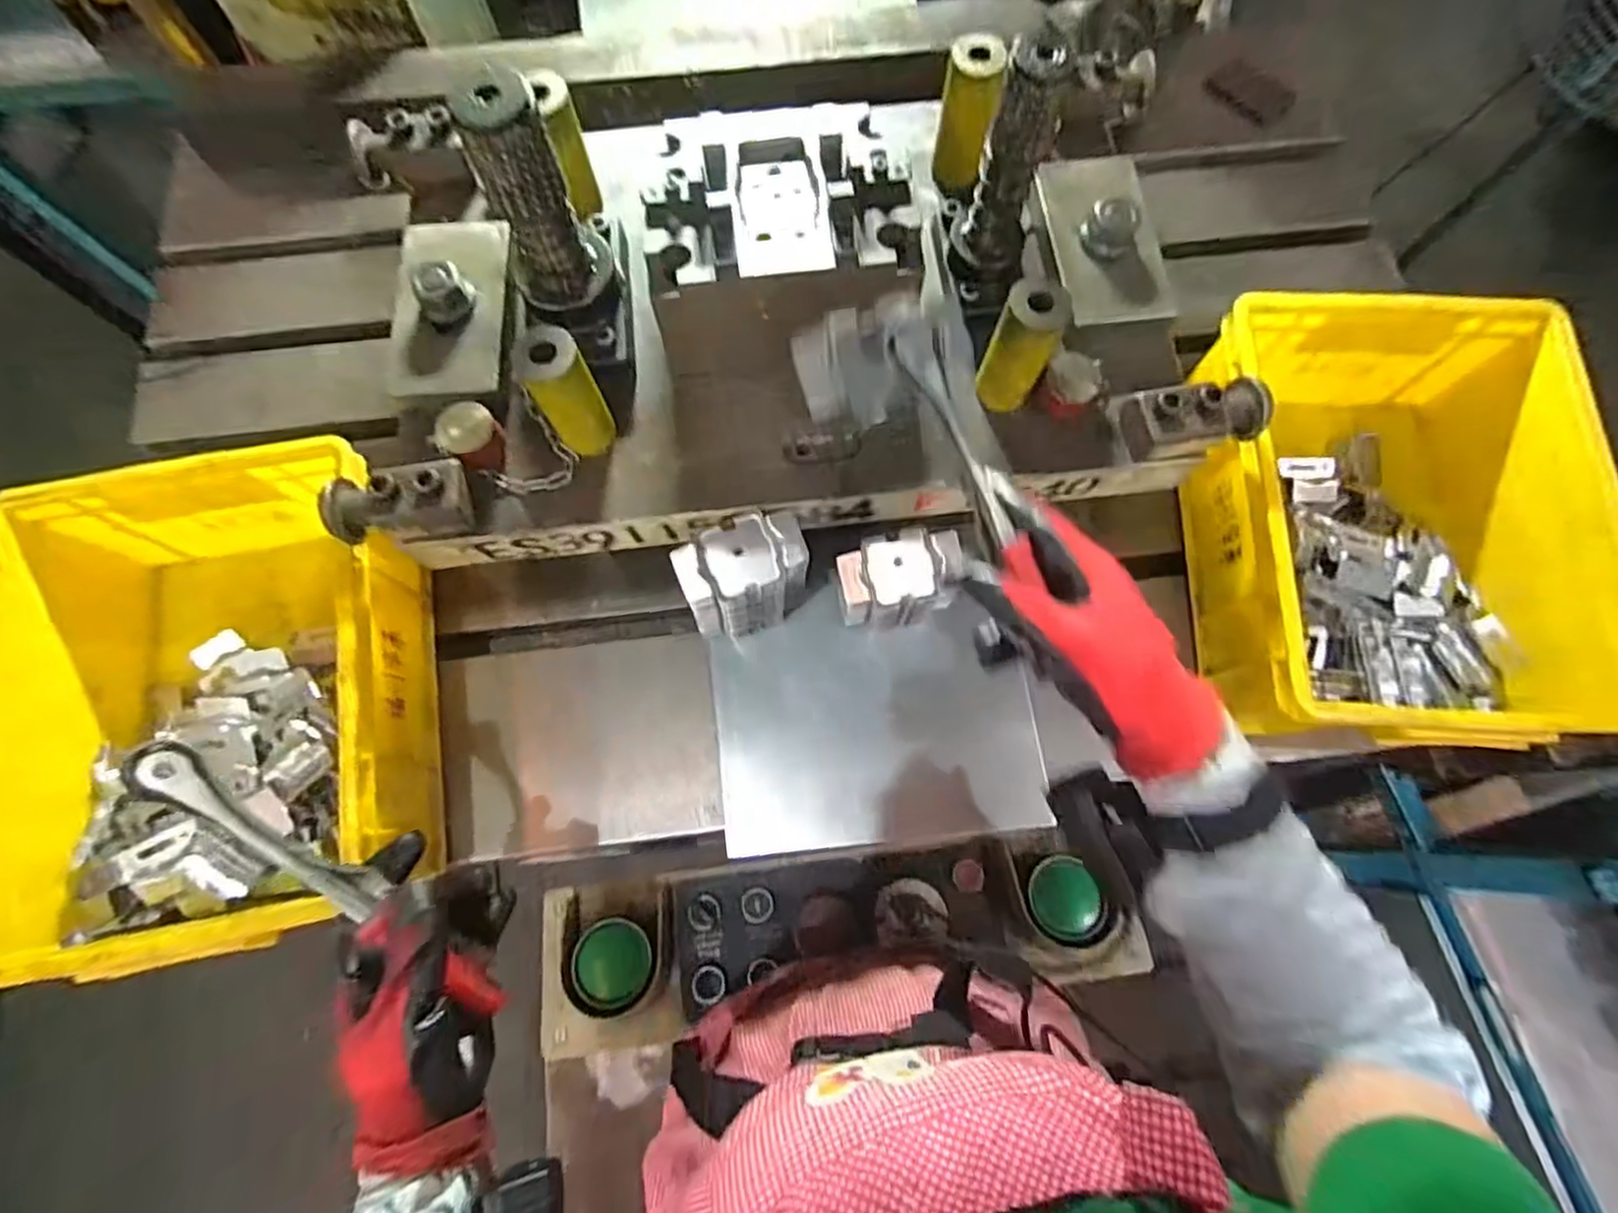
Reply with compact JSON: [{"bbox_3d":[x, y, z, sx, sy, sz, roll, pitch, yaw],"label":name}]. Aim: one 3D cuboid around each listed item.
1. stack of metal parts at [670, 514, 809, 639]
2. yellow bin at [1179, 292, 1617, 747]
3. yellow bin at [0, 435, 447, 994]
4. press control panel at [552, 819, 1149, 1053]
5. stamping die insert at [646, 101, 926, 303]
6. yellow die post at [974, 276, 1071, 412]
[{"bbox_3d":[-0.047,-0.015,0.557,0.089,0.138,0.053,-13,73,-4],"label":"stack of metal parts"},{"bbox_3d":[0.457,-0.060,0.581,0.264,0.147,0.343,-1,73,0],"label":"yellow bin"},{"bbox_3d":[-0.433,0.070,0.533,0.256,0.129,0.333,-10,73,-3],"label":"yellow bin"},{"bbox_3d":[0.023,0.307,0.676,0.524,0.103,0.135,-7,73,-2],"label":"press control panel"},{"bbox_3d":[-0.020,-0.271,0.464,0.173,0.030,0.125,-6,73,-2],"label":"stamping die insert"},{"bbox_3d":[0.144,-0.175,0.481,0.041,0.091,0.038,28,75,8],"label":"yellow die post"}]

